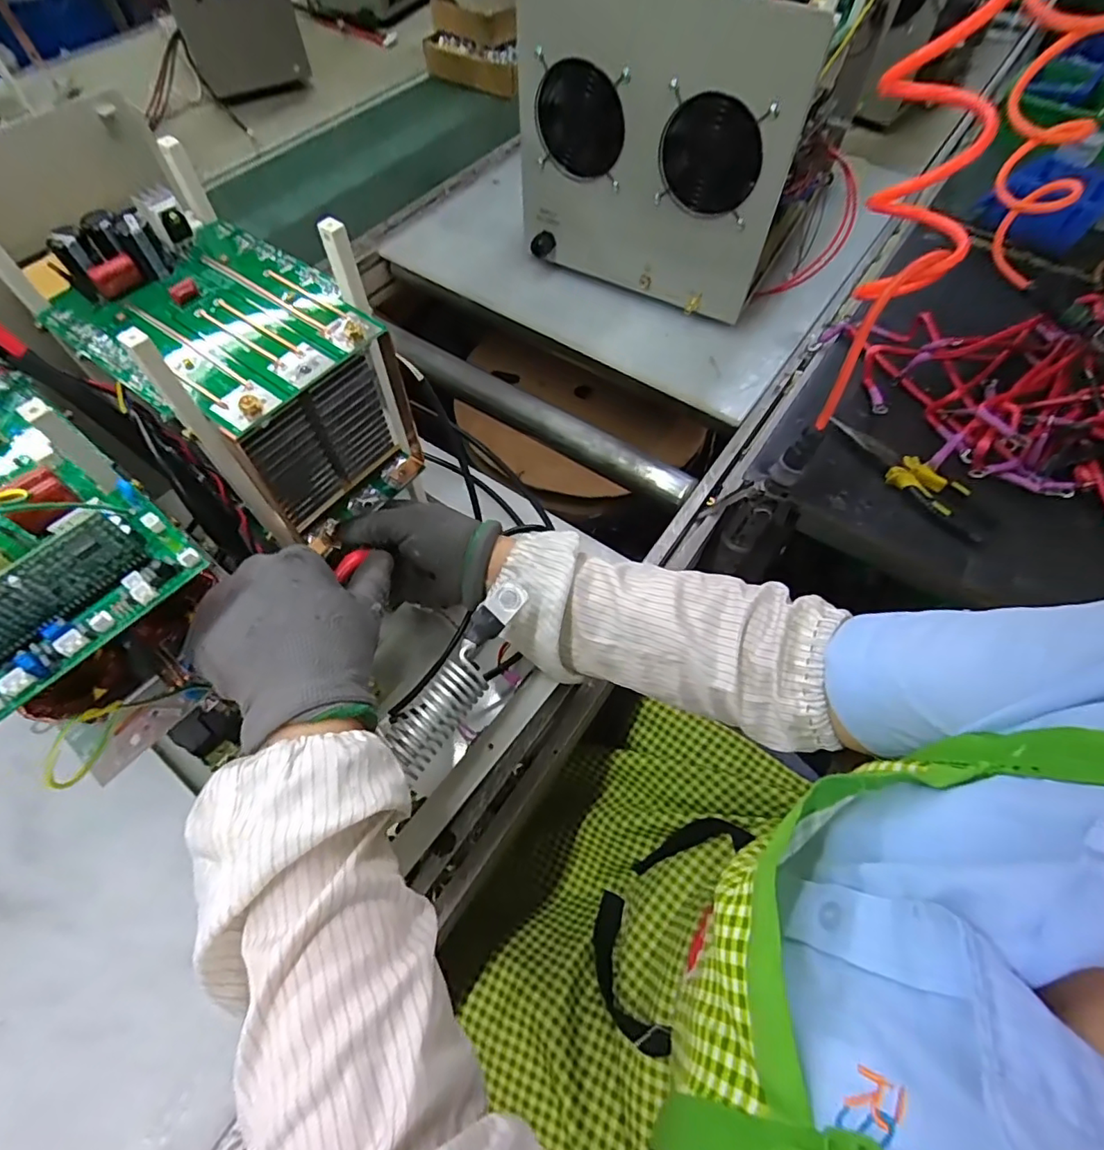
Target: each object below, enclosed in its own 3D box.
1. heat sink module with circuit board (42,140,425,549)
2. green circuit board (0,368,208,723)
[{"bbox_3d":[-0.214,-0.144,0.393,0.186,0.179,0.136,31,64,16],"label":"heat sink module with circuit board"},{"bbox_3d":[-0.286,-0.032,0.266,0.215,0.039,0.126,37,66,18],"label":"green circuit board"}]

